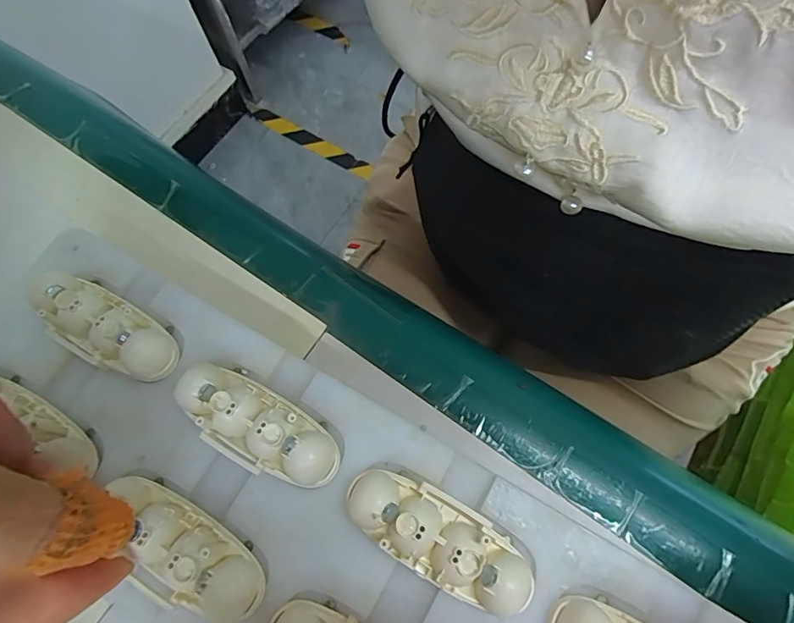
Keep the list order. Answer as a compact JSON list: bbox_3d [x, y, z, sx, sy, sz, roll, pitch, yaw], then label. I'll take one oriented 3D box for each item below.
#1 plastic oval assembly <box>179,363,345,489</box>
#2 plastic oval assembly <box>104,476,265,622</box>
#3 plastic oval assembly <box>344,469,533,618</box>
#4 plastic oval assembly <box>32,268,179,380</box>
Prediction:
[{"bbox_3d":[-0.049,0.040,0.167,0.060,0.014,0.025,28,74,12],"label":"plastic oval assembly"},{"bbox_3d":[-0.072,0.077,0.153,0.061,0.014,0.025,34,75,13],"label":"plastic oval assembly"},{"bbox_3d":[0.012,0.071,0.153,0.061,0.015,0.024,29,74,12],"label":"plastic oval assembly"},{"bbox_3d":[-0.111,0.006,0.181,0.060,0.015,0.024,28,74,12],"label":"plastic oval assembly"}]

